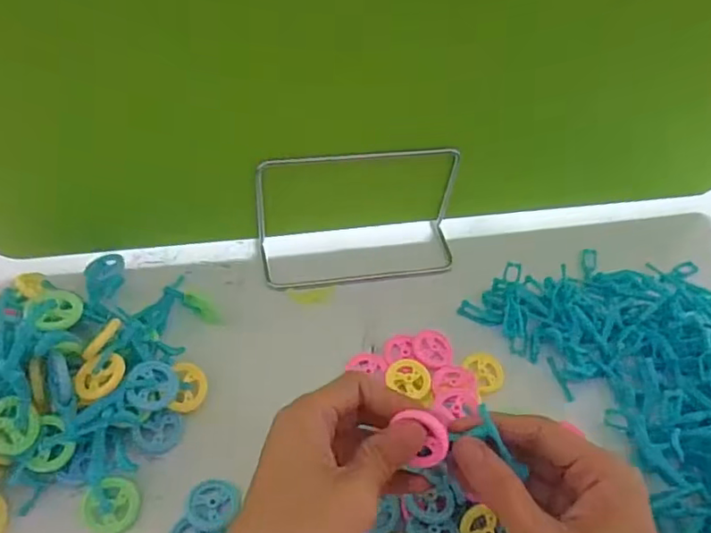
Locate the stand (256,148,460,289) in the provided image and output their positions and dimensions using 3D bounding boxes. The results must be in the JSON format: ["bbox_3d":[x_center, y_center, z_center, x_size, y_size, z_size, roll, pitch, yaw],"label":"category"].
[{"bbox_3d":[0.004,-0.033,0.426,0.151,0.084,0.052,-7,50,-9],"label":"stand"}]

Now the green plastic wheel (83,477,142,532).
[{"bbox_3d":[-0.133,0.133,0.315,0.029,0.008,0.029,-31,85,-32],"label":"green plastic wheel"}]

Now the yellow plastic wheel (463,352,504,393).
[{"bbox_3d":[0.090,0.072,0.398,0.024,0.007,0.029,-21,54,-20],"label":"yellow plastic wheel"}]

